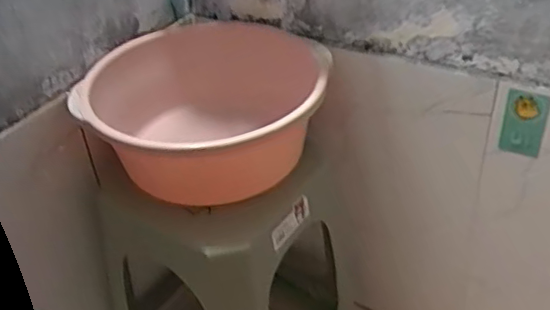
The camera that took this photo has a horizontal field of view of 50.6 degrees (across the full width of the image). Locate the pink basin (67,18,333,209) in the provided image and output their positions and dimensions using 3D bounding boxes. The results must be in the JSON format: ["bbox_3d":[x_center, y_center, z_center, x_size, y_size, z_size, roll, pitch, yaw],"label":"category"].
[{"bbox_3d":[-0.102,-0.061,0.923,0.373,0.159,0.373,-3,37,2],"label":"pink basin"}]

